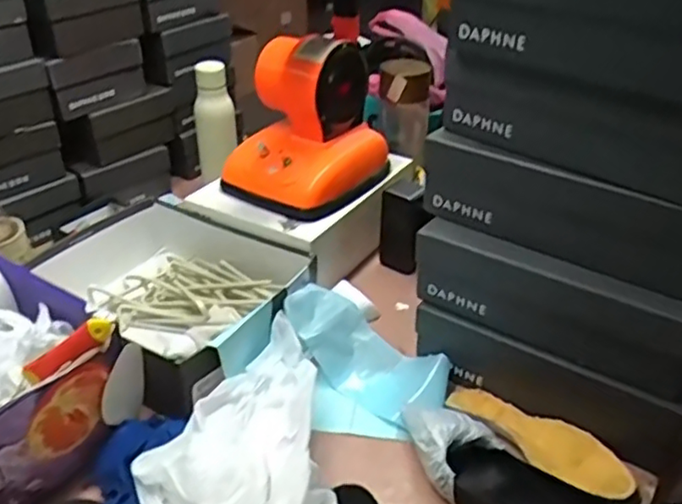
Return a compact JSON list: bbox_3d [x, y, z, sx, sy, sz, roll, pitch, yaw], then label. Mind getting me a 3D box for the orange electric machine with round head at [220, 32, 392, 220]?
[{"bbox_3d":[-0.056,-0.183,0.945,0.185,0.203,0.189,17,37,24],"label":"orange electric machine with round head"}]

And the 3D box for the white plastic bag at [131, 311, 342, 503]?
[{"bbox_3d":[-0.105,0.201,0.660,0.181,0.094,0.283,-6,34,-10],"label":"white plastic bag"}]

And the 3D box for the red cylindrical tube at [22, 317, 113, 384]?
[{"bbox_3d":[-0.262,0.092,0.640,0.087,0.025,0.018,-36,46,-25],"label":"red cylindrical tube"}]

